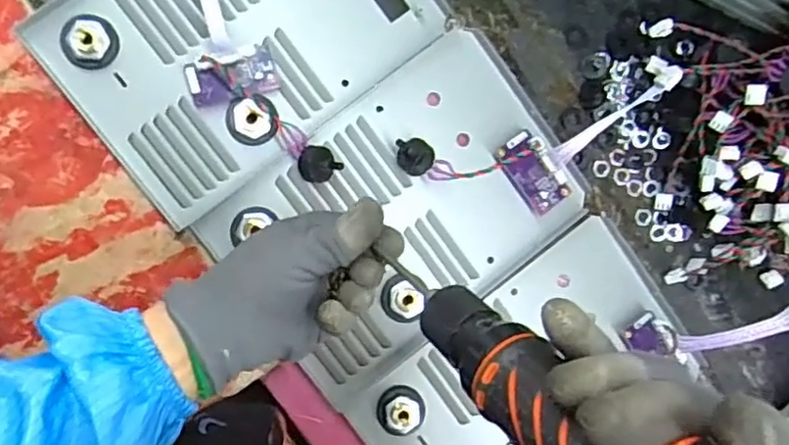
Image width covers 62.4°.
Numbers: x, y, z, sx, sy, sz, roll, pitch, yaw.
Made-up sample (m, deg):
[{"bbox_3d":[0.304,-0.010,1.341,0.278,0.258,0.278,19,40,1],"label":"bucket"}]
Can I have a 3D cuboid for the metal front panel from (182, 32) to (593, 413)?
[{"bbox_3d":[0.011,-0.006,0.501,0.261,0.032,0.182,-38,97,-4],"label":"metal front panel"}]

